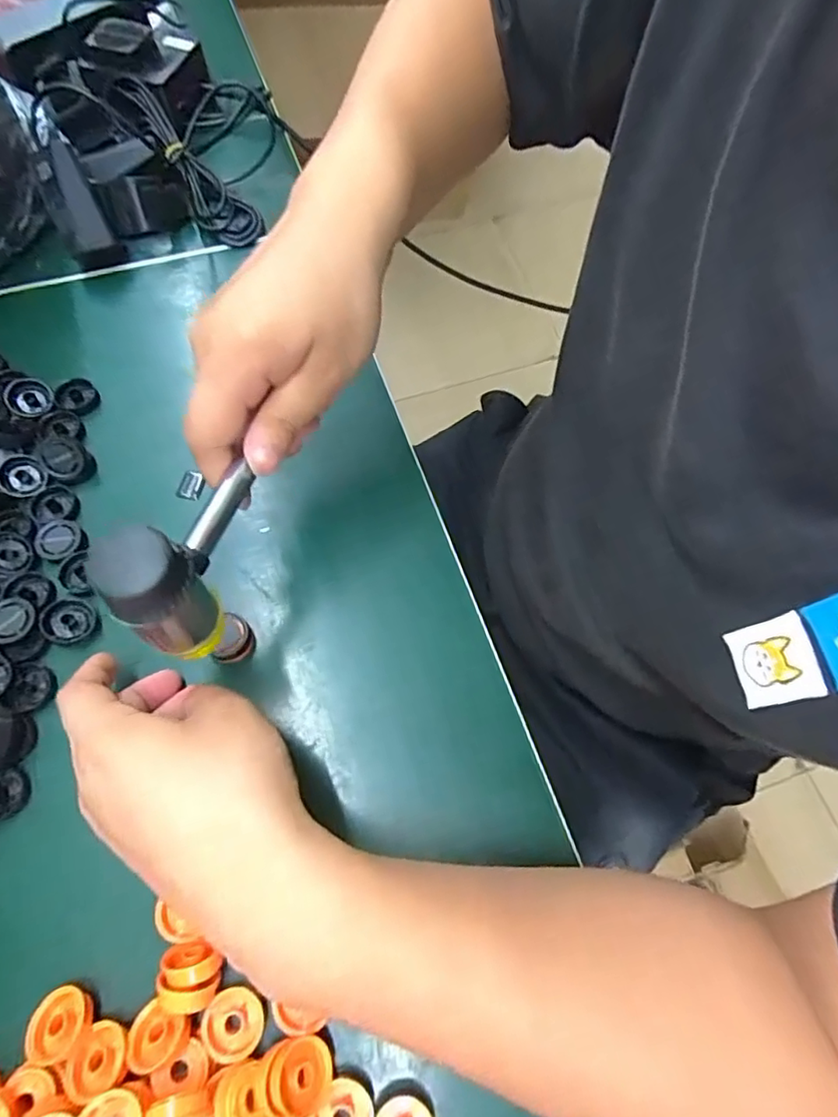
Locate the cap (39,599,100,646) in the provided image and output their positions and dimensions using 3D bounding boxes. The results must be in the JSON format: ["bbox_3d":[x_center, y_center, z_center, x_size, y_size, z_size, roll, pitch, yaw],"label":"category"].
[{"bbox_3d":[-0.193,0.036,0.315,0.027,0.011,0.025,2,67,-32],"label":"cap"}]

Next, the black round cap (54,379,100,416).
[{"bbox_3d":[-0.228,-0.108,0.379,0.024,0.008,0.023,0,67,-1],"label":"black round cap"}]

